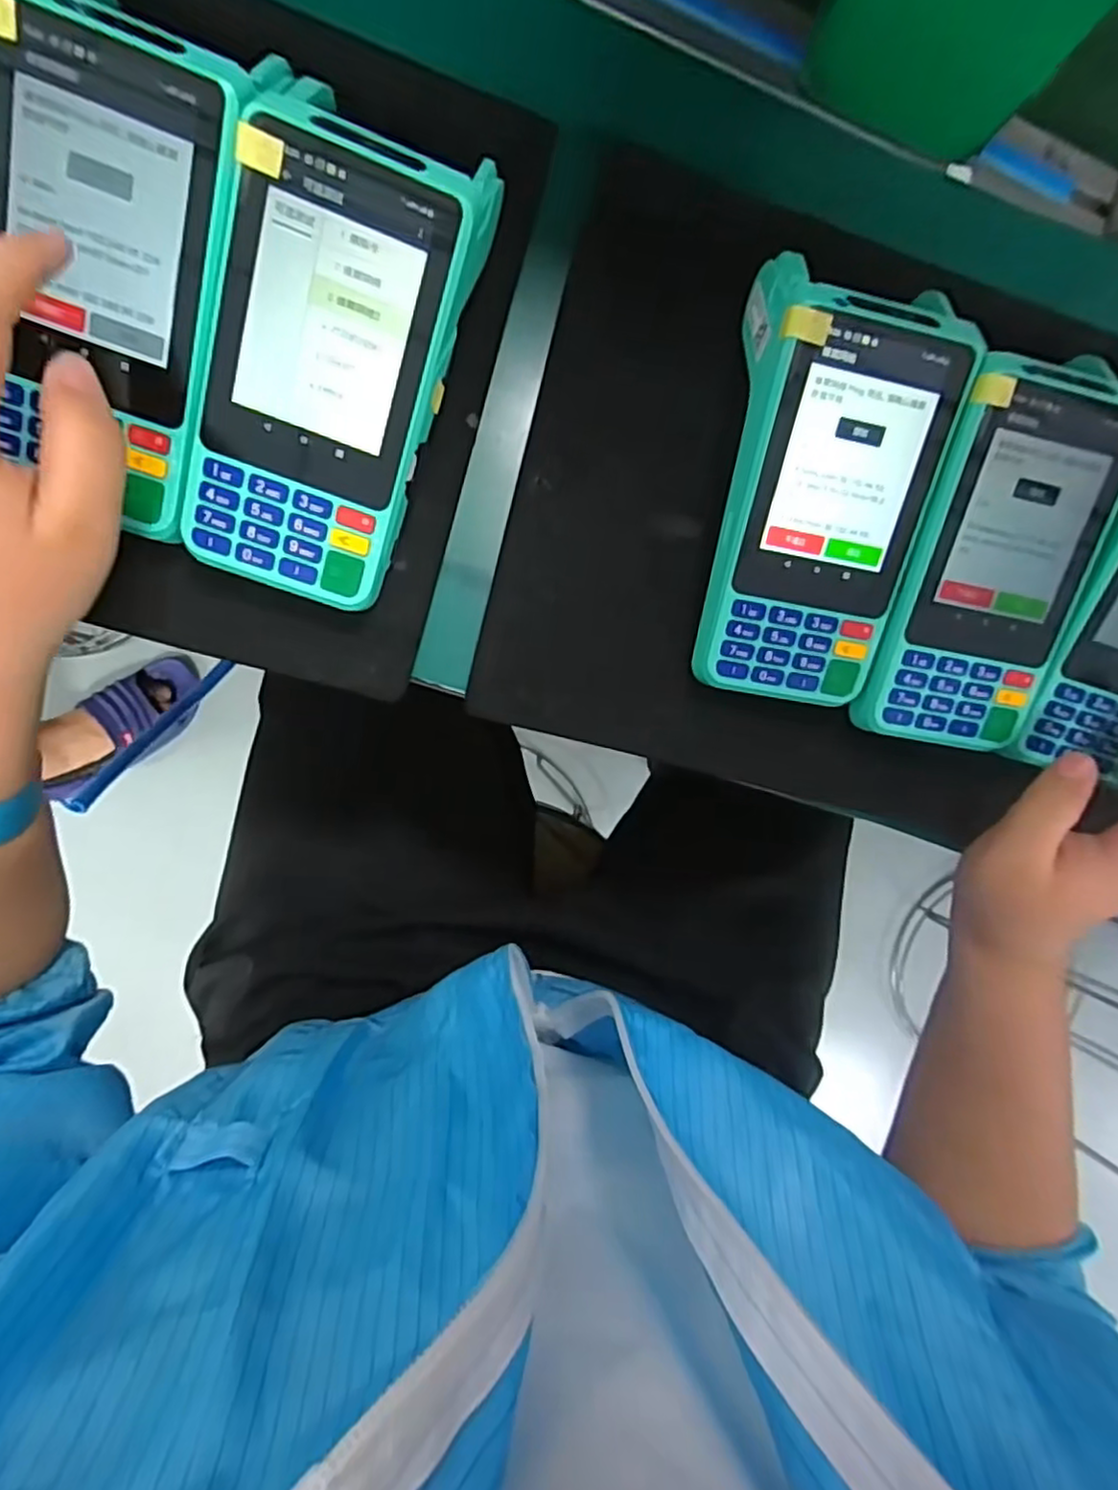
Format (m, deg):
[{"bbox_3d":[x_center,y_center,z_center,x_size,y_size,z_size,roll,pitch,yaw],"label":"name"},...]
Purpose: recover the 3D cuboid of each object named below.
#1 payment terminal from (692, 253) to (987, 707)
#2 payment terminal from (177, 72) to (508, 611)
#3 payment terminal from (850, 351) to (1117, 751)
[{"bbox_3d":[0.106,-0.100,0.271,0.079,0.063,0.164,8,91,-9],"label":"payment terminal"},{"bbox_3d":[-0.082,-0.130,0.243,0.075,0.064,0.145,18,90,-9],"label":"payment terminal"},{"bbox_3d":[0.179,-0.073,0.283,0.076,0.061,0.144,8,91,-9],"label":"payment terminal"}]

